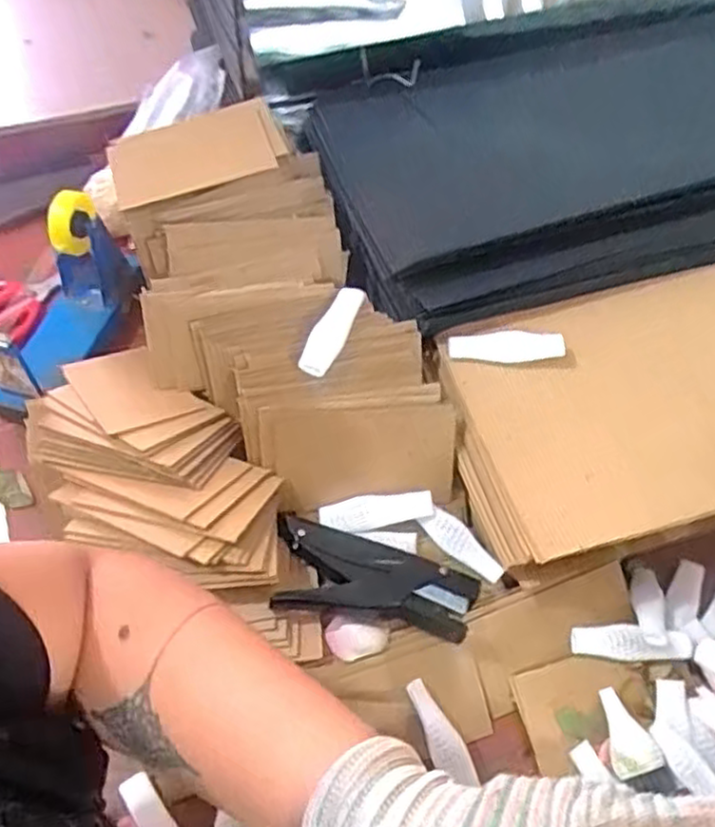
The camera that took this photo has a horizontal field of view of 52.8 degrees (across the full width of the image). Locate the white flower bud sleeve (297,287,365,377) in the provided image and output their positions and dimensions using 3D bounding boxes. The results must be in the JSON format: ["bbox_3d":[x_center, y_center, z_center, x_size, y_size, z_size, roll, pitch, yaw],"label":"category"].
[{"bbox_3d":[-0.020,-0.063,0.570,0.024,0.020,0.088,23,60,11],"label":"white flower bud sleeve"}]

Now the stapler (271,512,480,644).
[{"bbox_3d":[0.010,0.125,0.529,0.154,0.029,0.067,14,58,6],"label":"stapler"}]

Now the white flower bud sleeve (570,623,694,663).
[{"bbox_3d":[0.209,0.174,0.548,0.089,0.021,0.024,5,58,0],"label":"white flower bud sleeve"}]

